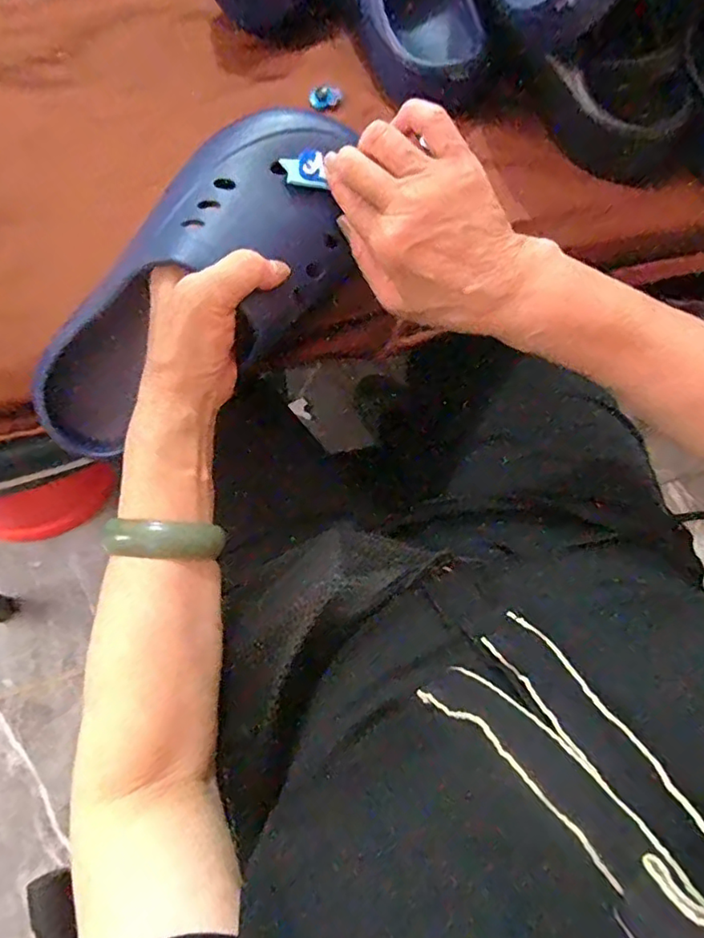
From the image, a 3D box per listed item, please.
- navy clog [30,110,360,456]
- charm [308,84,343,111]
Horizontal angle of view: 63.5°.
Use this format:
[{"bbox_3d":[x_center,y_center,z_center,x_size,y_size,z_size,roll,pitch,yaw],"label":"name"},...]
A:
[{"bbox_3d":[-0.095,-0.110,0.339,0.243,0.076,0.103,-43,72,5],"label":"navy clog"},{"bbox_3d":[-0.021,-0.296,0.452,0.026,0.009,0.019,-3,72,-4],"label":"charm"}]

